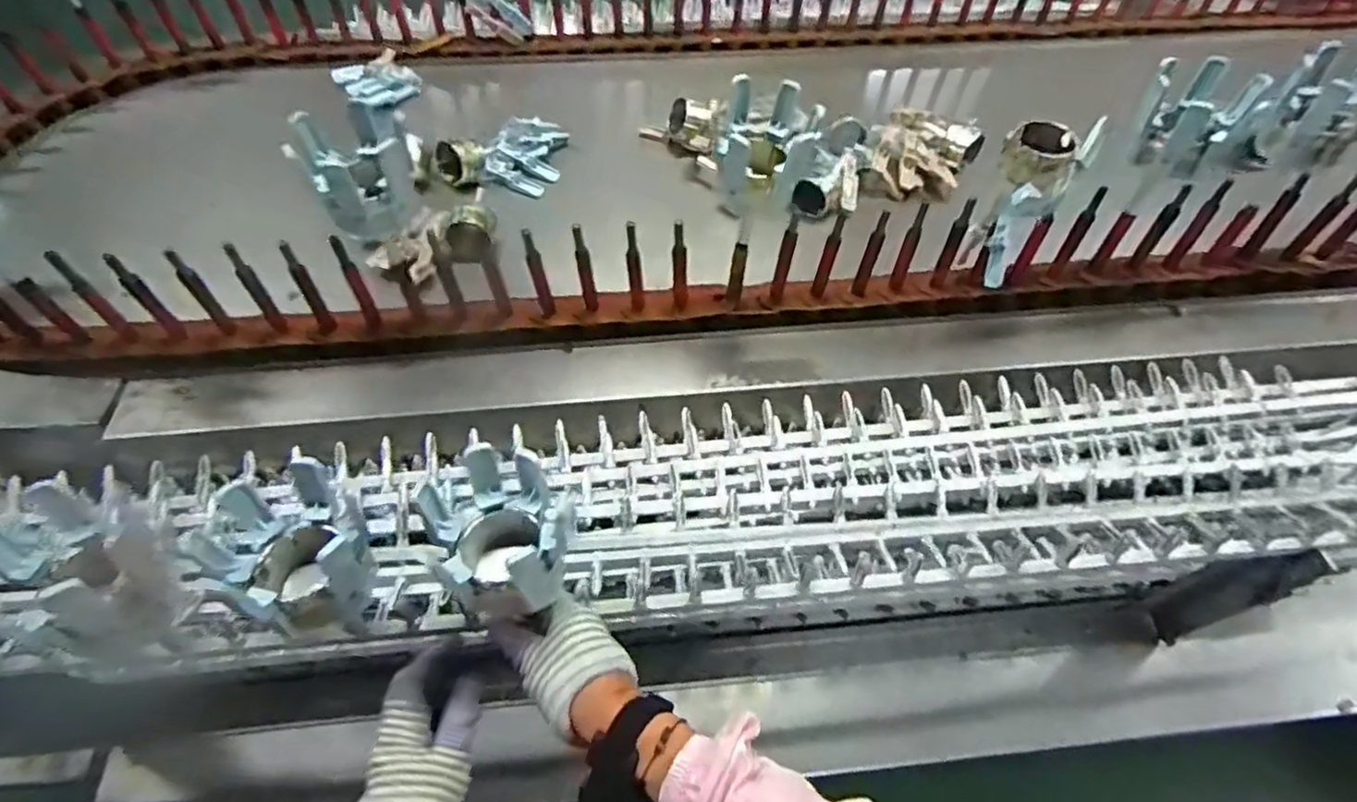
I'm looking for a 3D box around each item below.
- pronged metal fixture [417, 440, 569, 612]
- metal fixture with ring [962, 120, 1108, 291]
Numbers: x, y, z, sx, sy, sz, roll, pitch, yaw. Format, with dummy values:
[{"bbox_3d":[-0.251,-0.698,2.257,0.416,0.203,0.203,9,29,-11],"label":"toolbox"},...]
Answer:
[{"bbox_3d":[-0.124,0.094,0.477,0.091,0.083,0.095,-31,58,-19],"label":"pronged metal fixture"},{"bbox_3d":[0.366,-0.205,0.711,0.078,0.152,0.126,28,59,21],"label":"metal fixture with ring"}]

